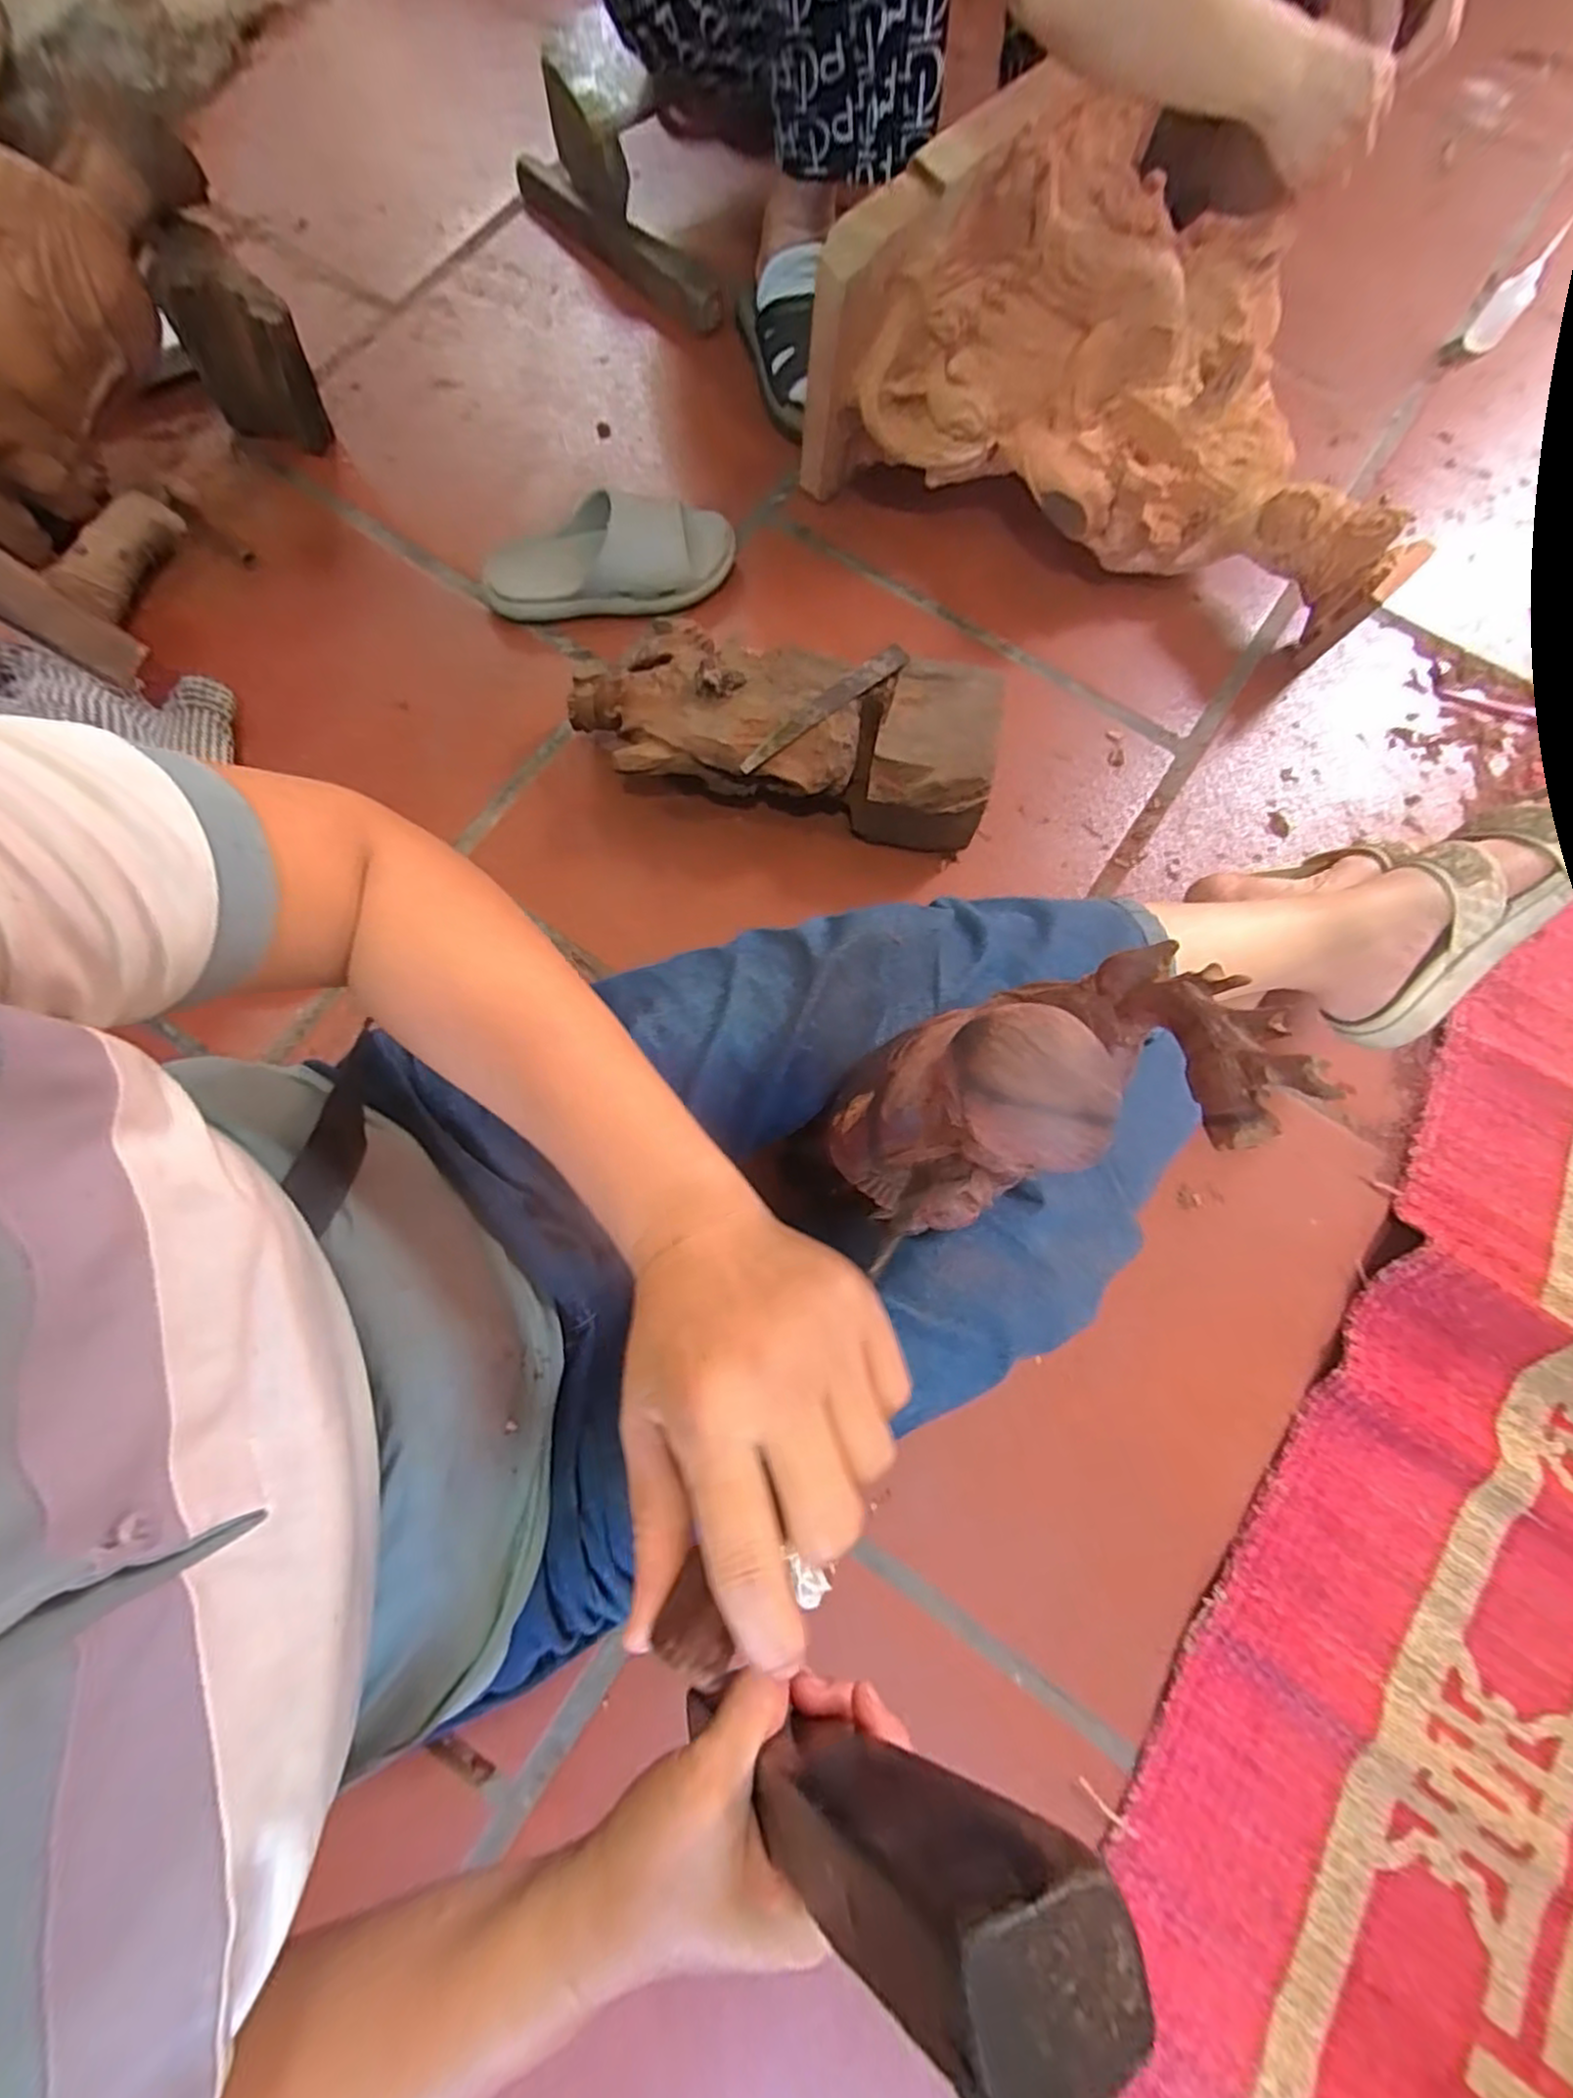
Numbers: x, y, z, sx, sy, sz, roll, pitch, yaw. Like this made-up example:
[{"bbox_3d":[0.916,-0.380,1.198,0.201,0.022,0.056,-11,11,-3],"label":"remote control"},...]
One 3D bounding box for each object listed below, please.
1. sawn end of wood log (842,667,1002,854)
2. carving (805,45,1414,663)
[{"bbox_3d":[0.120,-0.252,0.634,0.118,0.100,0.134,8,77,2],"label":"sawn end of wood log"},{"bbox_3d":[0.328,-0.626,0.645,0.560,0.192,0.293,27,78,5],"label":"carving"}]

